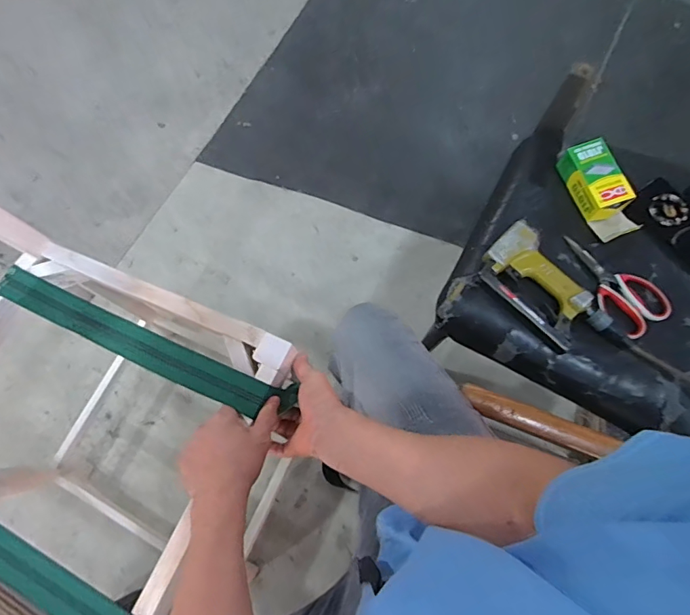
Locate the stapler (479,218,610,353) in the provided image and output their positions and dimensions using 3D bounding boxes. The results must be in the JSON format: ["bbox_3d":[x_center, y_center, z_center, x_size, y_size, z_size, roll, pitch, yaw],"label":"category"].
[{"bbox_3d":[0.311,-0.029,0.705,0.108,0.047,0.203,-40,74,-10],"label":"stapler"}]

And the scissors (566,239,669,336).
[{"bbox_3d":[0.426,-0.045,0.714,0.091,0.012,0.187,-33,69,-4],"label":"scissors"}]

